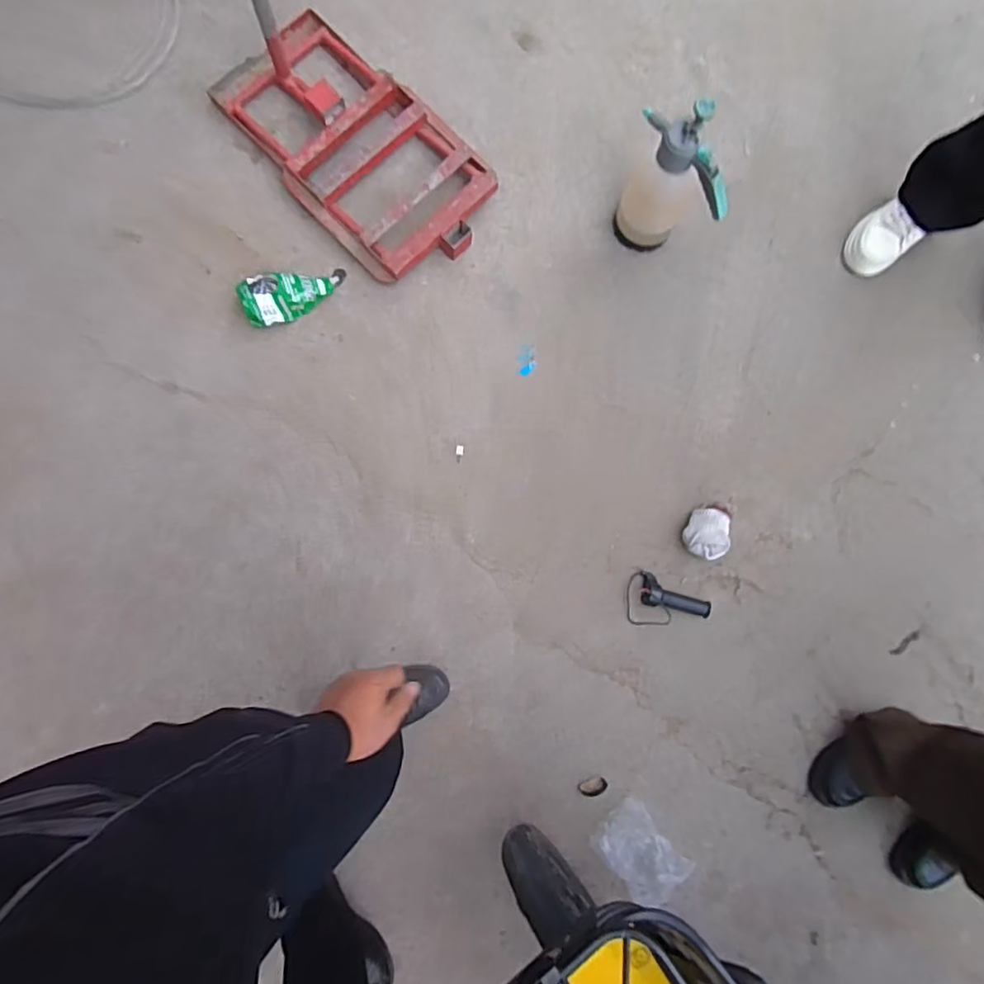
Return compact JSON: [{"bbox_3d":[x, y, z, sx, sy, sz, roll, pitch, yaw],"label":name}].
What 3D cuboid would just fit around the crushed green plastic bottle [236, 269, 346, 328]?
[{"bbox_3d":[-0.412,-0.419,1.222,0.219,0.047,0.098,-19,86,-5],"label":"crushed green plastic bottle"}]

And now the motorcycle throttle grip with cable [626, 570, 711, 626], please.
[{"bbox_3d":[0.349,0.236,1.169,0.166,0.041,0.104,27,83,-1],"label":"motorcycle throttle grip with cable"}]

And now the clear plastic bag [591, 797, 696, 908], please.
[{"bbox_3d":[0.284,0.690,1.114,0.123,0.034,0.171,-43,88,-7],"label":"clear plastic bag"}]

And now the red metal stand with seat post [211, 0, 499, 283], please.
[{"bbox_3d":[-0.270,-0.778,0.891,0.609,0.809,0.343,43,83,1],"label":"red metal stand with seat post"}]

